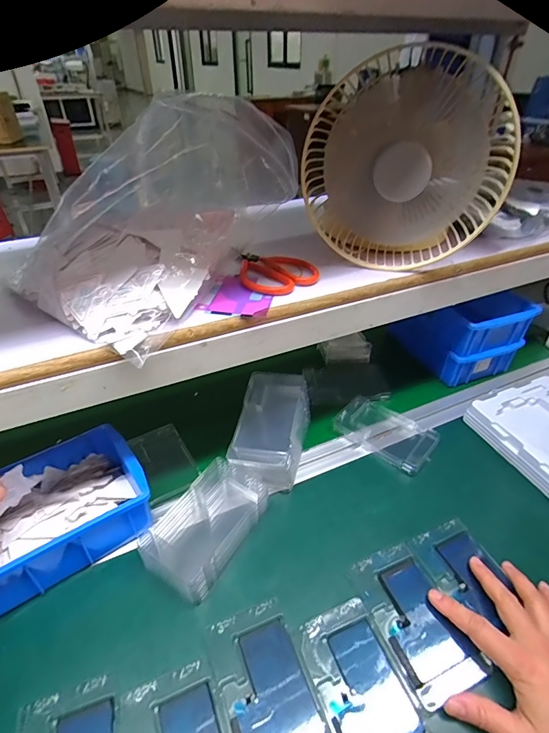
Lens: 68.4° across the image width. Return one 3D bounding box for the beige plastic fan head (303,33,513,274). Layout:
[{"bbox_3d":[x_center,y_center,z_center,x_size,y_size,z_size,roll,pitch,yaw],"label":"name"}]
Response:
[{"bbox_3d":[0.132,-0.207,0.427,0.197,0.187,0.078,8,38,10],"label":"beige plastic fan head"}]

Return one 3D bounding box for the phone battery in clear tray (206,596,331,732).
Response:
[{"bbox_3d":[-0.006,0.269,0.336,0.074,0.007,0.126,-15,45,-17],"label":"phone battery in clear tray"}]

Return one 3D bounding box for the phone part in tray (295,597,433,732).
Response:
[{"bbox_3d":[0.074,0.271,0.338,0.070,0.009,0.126,-16,42,-18],"label":"phone part in tray"}]

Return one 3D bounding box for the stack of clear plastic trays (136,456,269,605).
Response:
[{"bbox_3d":[-0.073,0.171,0.435,0.084,0.053,0.132,22,42,26],"label":"stack of clear plastic trays"}]

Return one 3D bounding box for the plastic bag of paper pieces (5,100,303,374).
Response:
[{"bbox_3d":[-0.106,-0.157,0.398,0.143,0.107,0.301,16,61,28],"label":"plastic bag of paper pieces"}]

